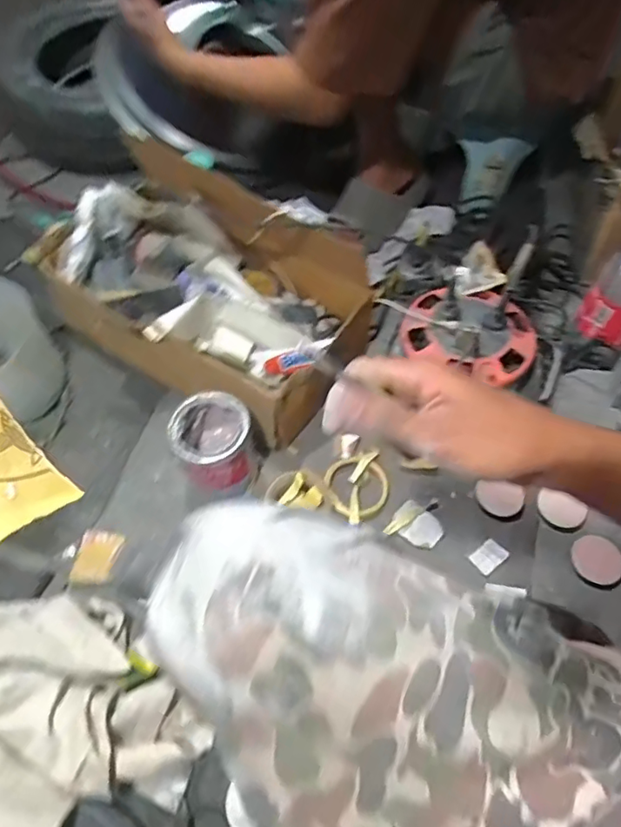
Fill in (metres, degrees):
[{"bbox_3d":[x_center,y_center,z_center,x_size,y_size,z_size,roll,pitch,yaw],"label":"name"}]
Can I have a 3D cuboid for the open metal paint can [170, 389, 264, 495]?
[{"bbox_3d":[-0.131,0.047,0.781,0.107,0.124,0.117,-24,61,-15],"label":"open metal paint can"}]

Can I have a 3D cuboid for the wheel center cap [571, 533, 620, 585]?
[{"bbox_3d":[0.378,0.192,0.735,0.065,0.062,0.004,16,19,15],"label":"wheel center cap"}]

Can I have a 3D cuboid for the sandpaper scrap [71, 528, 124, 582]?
[{"bbox_3d":[-0.287,0.193,0.757,0.053,0.015,0.070,15,60,-15],"label":"sandpaper scrap"}]

